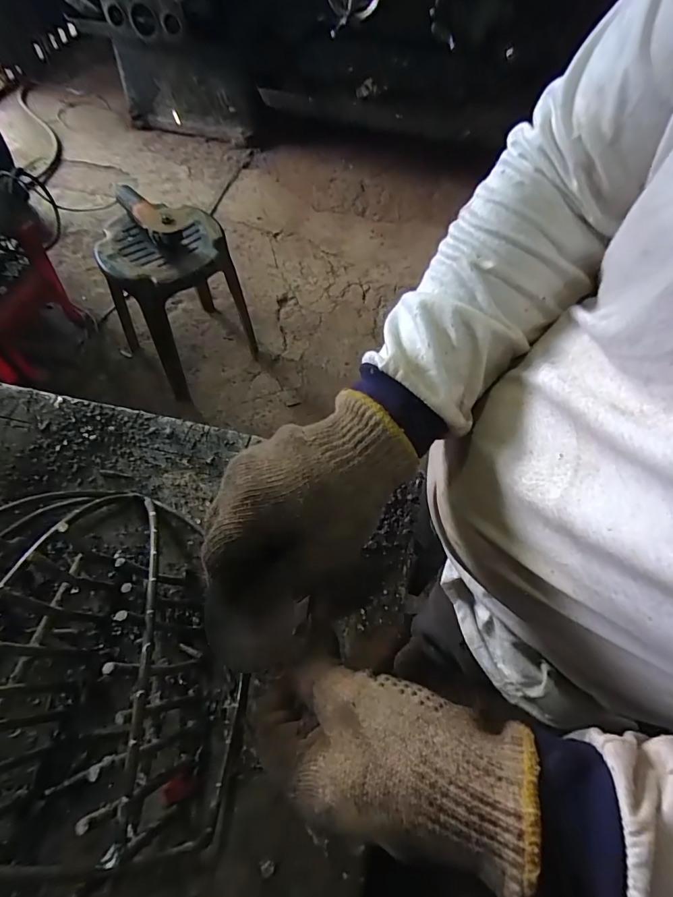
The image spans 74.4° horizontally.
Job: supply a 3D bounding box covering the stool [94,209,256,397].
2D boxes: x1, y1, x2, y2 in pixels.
[{"bbox_3d":[-0.492,-0.475,1.346,0.326,0.458,0.389,-36,69,-20],"label":"stool"}]

